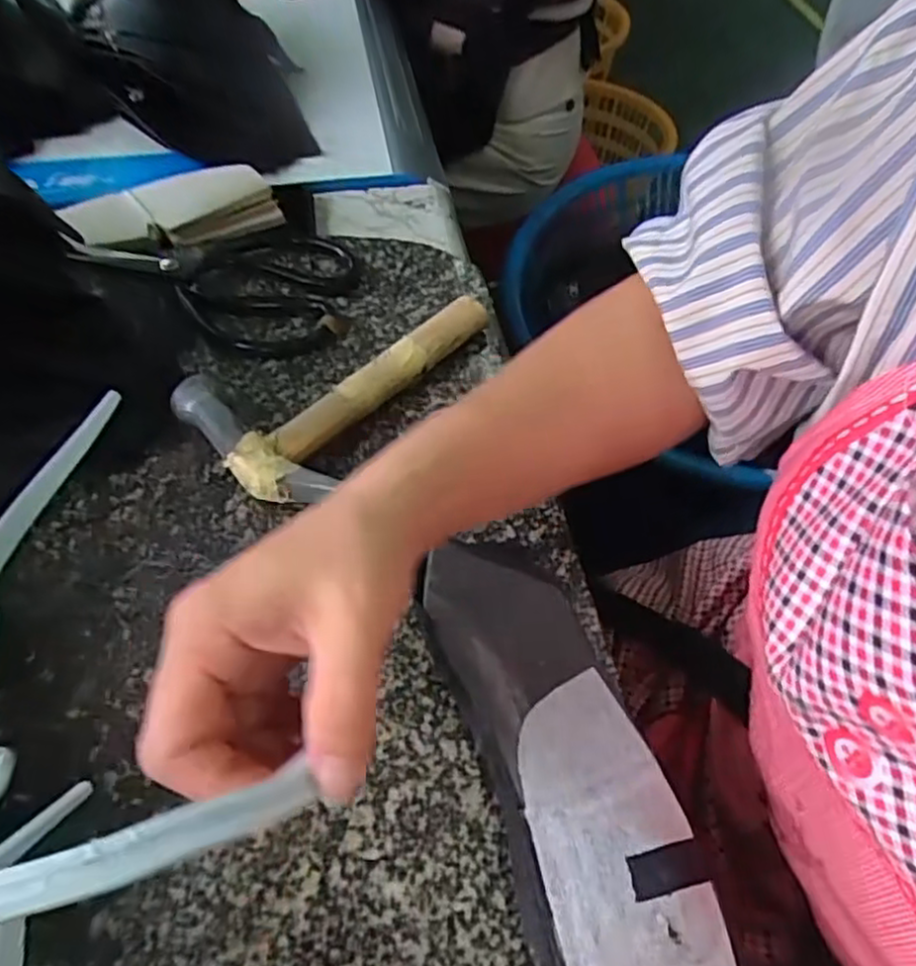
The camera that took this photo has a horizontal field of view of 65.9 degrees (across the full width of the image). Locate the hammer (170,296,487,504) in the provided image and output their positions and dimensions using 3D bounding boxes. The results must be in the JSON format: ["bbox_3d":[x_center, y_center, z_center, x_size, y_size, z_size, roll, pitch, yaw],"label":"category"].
[{"bbox_3d":[-0.070,-0.065,0.407,0.096,0.027,0.180,30,59,20],"label":"hammer"}]

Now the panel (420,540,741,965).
[{"bbox_3d":[0.053,0.144,0.259,0.071,0.026,0.294,-13,55,-9],"label":"panel"}]

